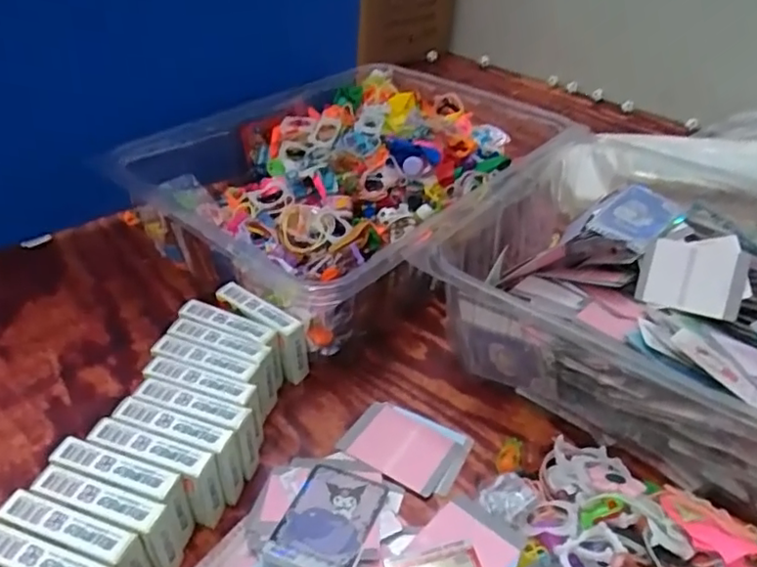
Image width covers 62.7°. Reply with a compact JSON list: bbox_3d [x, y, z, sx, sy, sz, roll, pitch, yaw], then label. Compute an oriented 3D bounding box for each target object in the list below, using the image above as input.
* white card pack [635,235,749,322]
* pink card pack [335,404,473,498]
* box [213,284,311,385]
[{"bbox_3d":[0.298,-0.010,0.592,0.087,0.075,0.012,12,-1,25],"label":"white card pack"},{"bbox_3d":[0.024,0.135,0.524,0.097,0.004,0.075,19,41,20],"label":"pink card pack"},{"bbox_3d":[-0.107,0.048,0.577,0.094,0.071,0.024,29,46,30],"label":"box"}]

